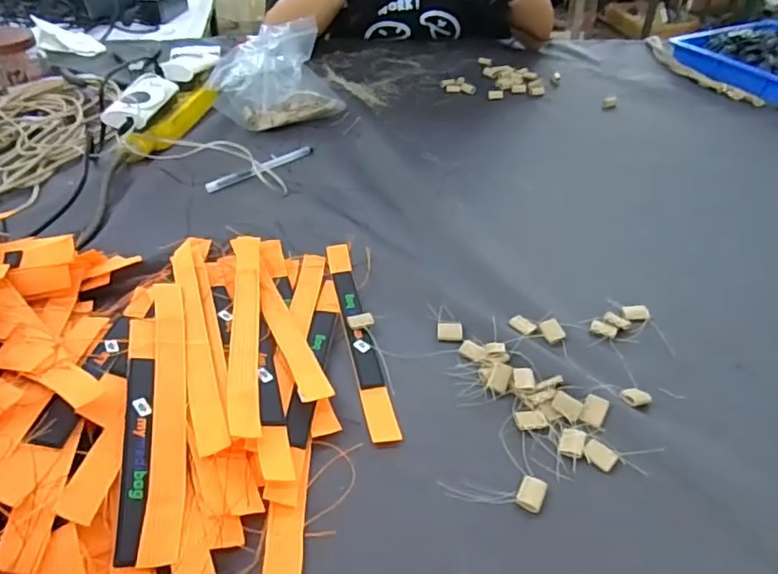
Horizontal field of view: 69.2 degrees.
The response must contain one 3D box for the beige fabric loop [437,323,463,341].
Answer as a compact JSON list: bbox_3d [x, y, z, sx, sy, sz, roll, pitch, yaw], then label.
[{"bbox_3d":[0.049,0.036,0.453,0.020,0.004,0.017,2,40,0],"label":"beige fabric loop"}]

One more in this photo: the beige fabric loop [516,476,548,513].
[{"bbox_3d":[0.087,0.125,0.343,0.015,0.004,0.022,18,43,19],"label":"beige fabric loop"}]

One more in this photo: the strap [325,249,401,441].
[{"bbox_3d":[-0.025,0.034,0.457,0.020,0.006,0.221,-7,41,-10],"label":"strap"}]

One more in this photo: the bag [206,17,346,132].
[{"bbox_3d":[-0.147,-0.274,0.730,0.161,0.111,0.074,-14,43,-18],"label":"bag"}]

